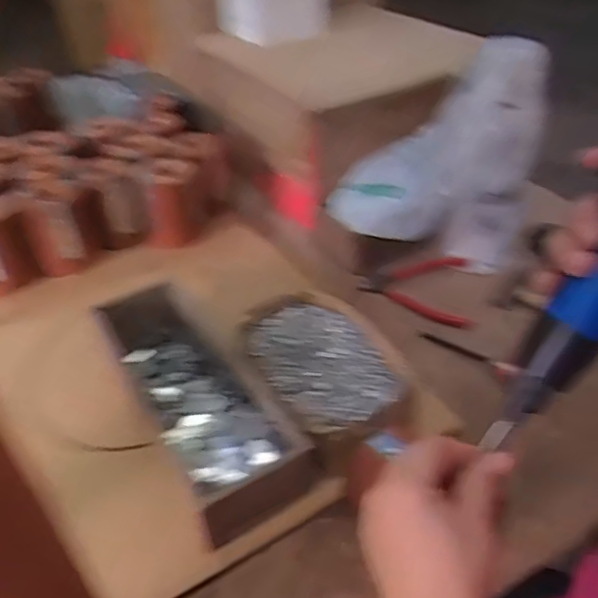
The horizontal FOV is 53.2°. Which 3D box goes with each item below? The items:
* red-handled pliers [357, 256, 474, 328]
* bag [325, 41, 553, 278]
[{"bbox_3d":[0.140,-0.011,0.727,0.130,0.021,0.119,5,40,9],"label":"red-handled pliers"},{"bbox_3d":[0.154,-0.164,0.714,0.223,0.241,0.126,-6,39,-3],"label":"bag"}]

